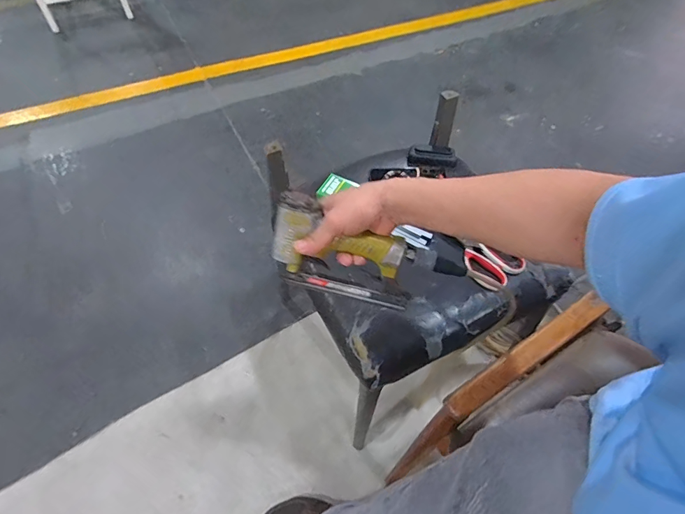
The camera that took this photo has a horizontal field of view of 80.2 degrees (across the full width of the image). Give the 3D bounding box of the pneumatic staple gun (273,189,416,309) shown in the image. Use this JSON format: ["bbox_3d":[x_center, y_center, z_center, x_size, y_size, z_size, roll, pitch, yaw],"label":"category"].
[{"bbox_3d":[0.006,-0.010,0.547,0.184,0.128,0.050,10,33,-1],"label":"pneumatic staple gun"}]

